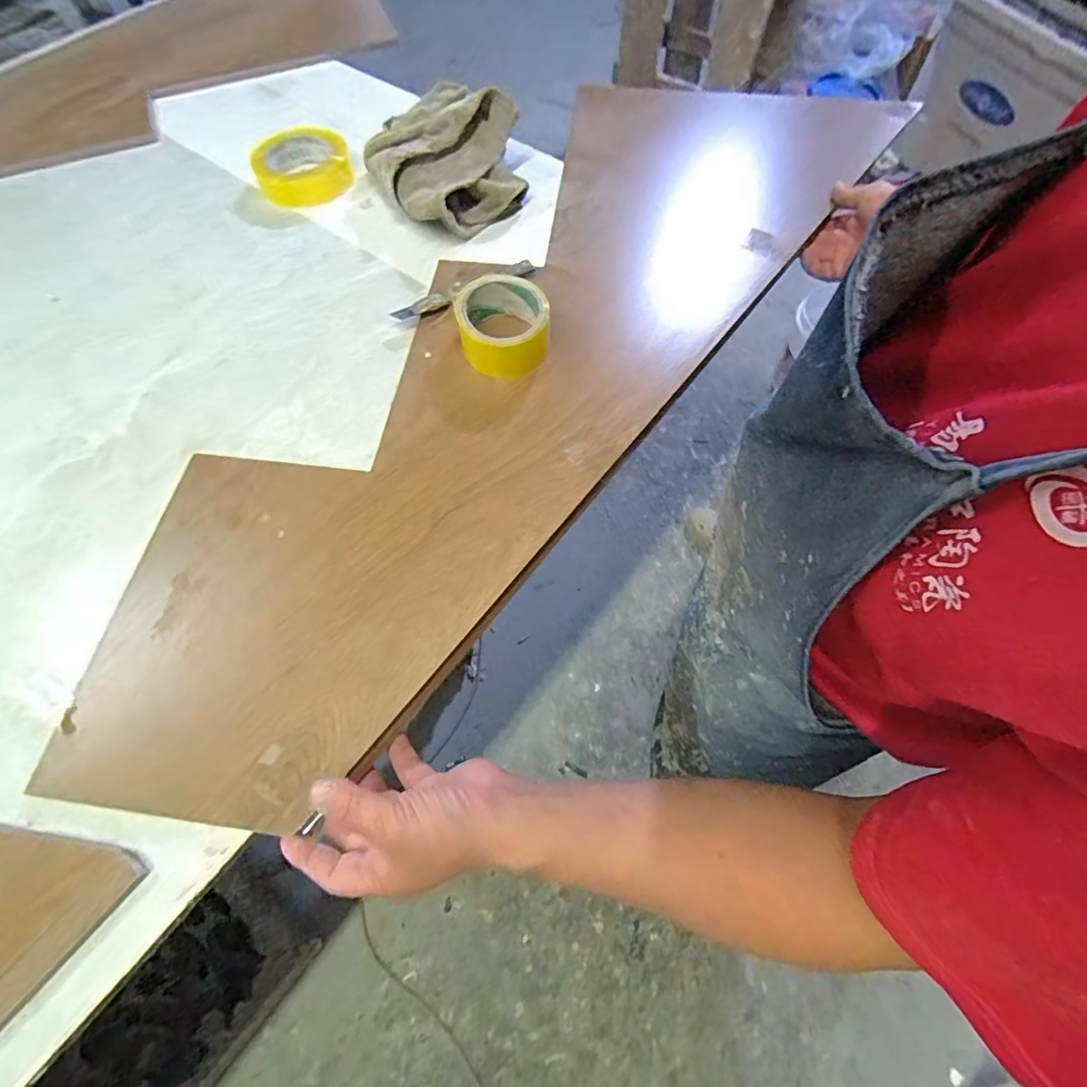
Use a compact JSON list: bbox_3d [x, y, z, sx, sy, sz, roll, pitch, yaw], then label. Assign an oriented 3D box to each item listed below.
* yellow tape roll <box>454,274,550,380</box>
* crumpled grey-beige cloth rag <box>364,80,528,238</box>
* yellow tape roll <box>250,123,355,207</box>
[{"bbox_3d":[-0.040,-0.220,0.514,0.090,0.047,0.106,-7,65,-2],"label":"yellow tape roll"},{"bbox_3d":[-0.116,-0.475,0.626,0.176,0.080,0.173,-32,69,-13],"label":"crumpled grey-beige cloth rag"},{"bbox_3d":[-0.317,-0.493,0.668,0.115,0.047,0.115,-1,65,1],"label":"yellow tape roll"}]

